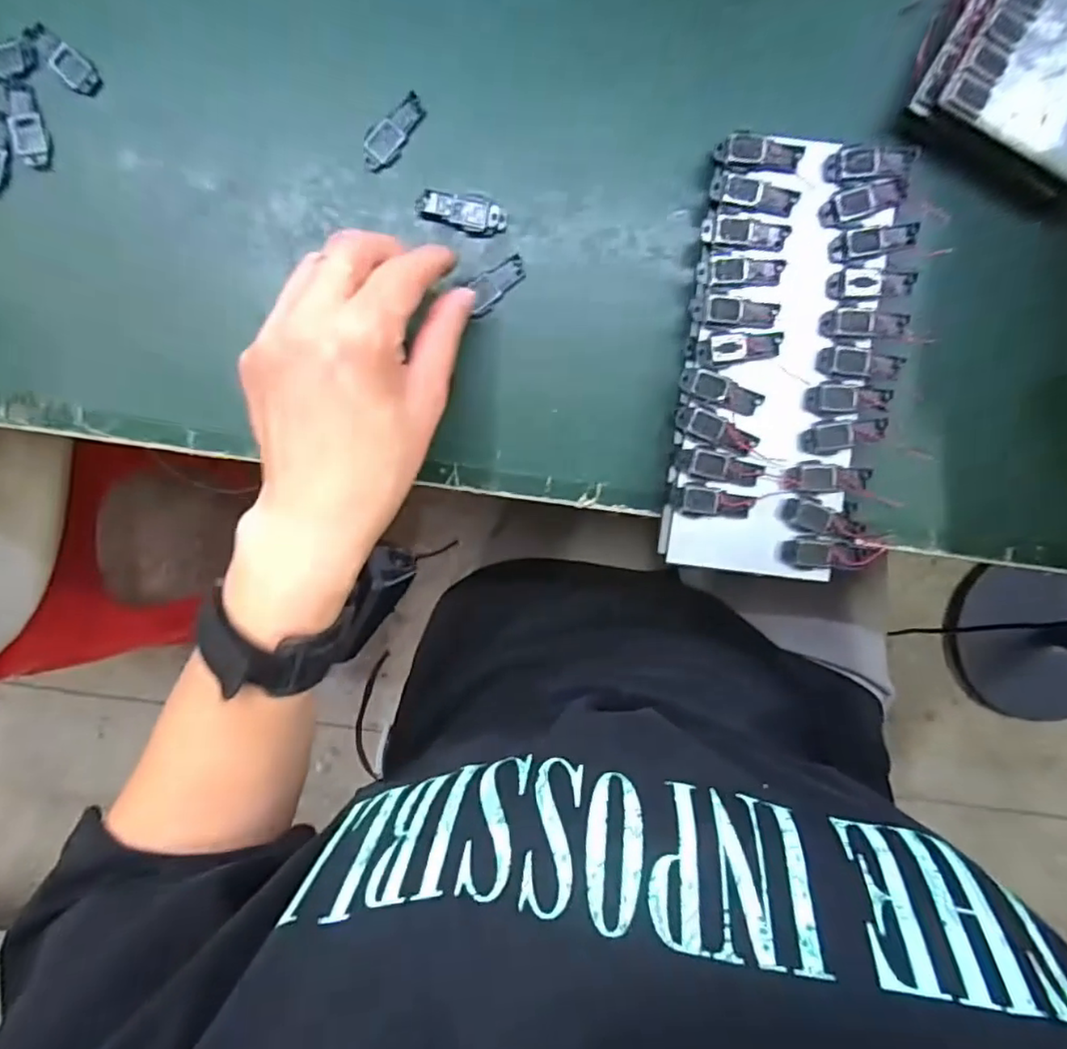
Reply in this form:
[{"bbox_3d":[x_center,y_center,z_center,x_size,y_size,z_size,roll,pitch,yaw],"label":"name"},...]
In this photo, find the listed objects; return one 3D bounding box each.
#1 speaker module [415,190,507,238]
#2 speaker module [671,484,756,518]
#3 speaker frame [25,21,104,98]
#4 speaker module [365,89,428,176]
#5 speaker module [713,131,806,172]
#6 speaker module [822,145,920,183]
[{"bbox_3d":[-0.035,-0.154,0.308,0.043,0.006,0.018,13,94,0],"label":"speaker module"},{"bbox_3d":[0.087,-0.011,0.304,0.040,0.004,0.014,6,95,0],"label":"speaker module"},{"bbox_3d":[-0.229,-0.228,0.308,0.015,0.004,0.039,-39,93,3],"label":"speaker frame"},{"bbox_3d":[-0.068,-0.190,0.306,0.016,0.005,0.041,33,94,-2],"label":"speaker module"},{"bbox_3d":[0.103,-0.169,0.285,0.039,0.004,0.014,7,95,0],"label":"speaker module"},{"bbox_3d":[0.153,-0.164,0.285,0.040,0.004,0.015,-1,94,1],"label":"speaker module"}]

